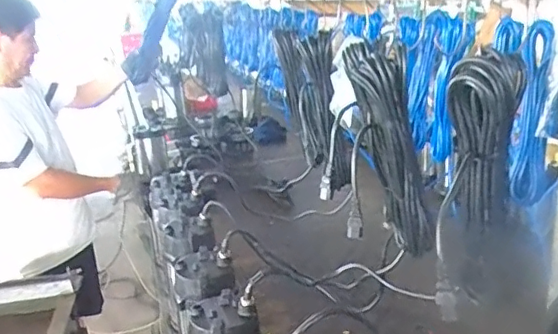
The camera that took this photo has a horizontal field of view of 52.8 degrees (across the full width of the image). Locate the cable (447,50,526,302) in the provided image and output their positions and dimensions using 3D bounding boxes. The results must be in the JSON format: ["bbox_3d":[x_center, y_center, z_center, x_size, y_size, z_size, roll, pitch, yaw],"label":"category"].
[{"bbox_3d":[0.249,0.026,0.688,0.083,0.315,0.058,3,19,19],"label":"cable"}]

